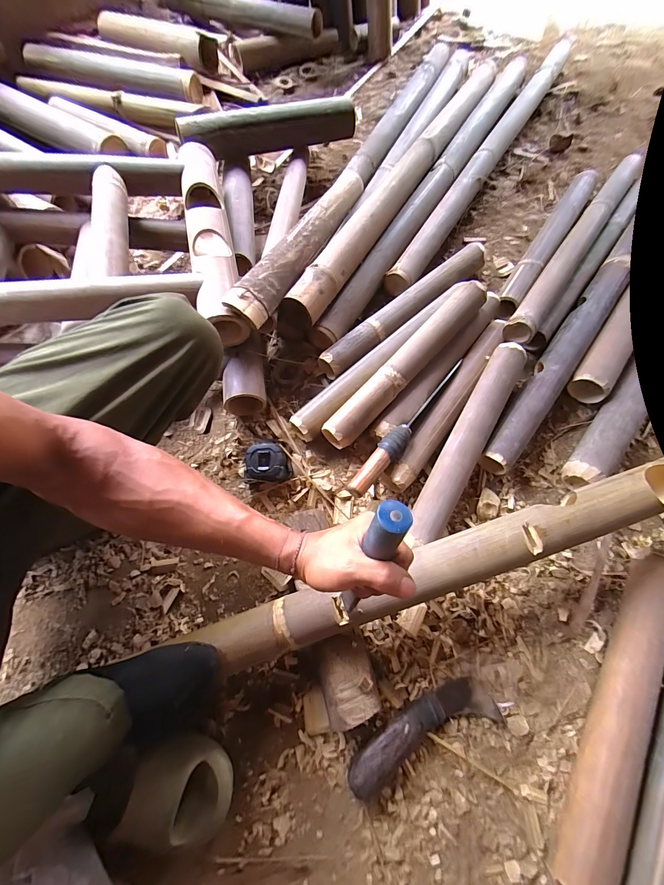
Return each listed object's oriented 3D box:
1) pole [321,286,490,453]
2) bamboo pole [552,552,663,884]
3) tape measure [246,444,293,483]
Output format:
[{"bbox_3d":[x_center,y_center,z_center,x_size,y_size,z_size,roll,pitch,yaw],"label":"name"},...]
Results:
[{"bbox_3d":[0.138,-0.148,0.580,0.057,0.046,0.401,42,73,15],"label":"pole"},{"bbox_3d":[0.384,0.341,0.437,0.067,0.064,0.412,32,71,12],"label":"bamboo pole"},{"bbox_3d":[-0.107,0.037,0.563,0.074,0.037,0.060,-3,68,-2],"label":"tape measure"}]

